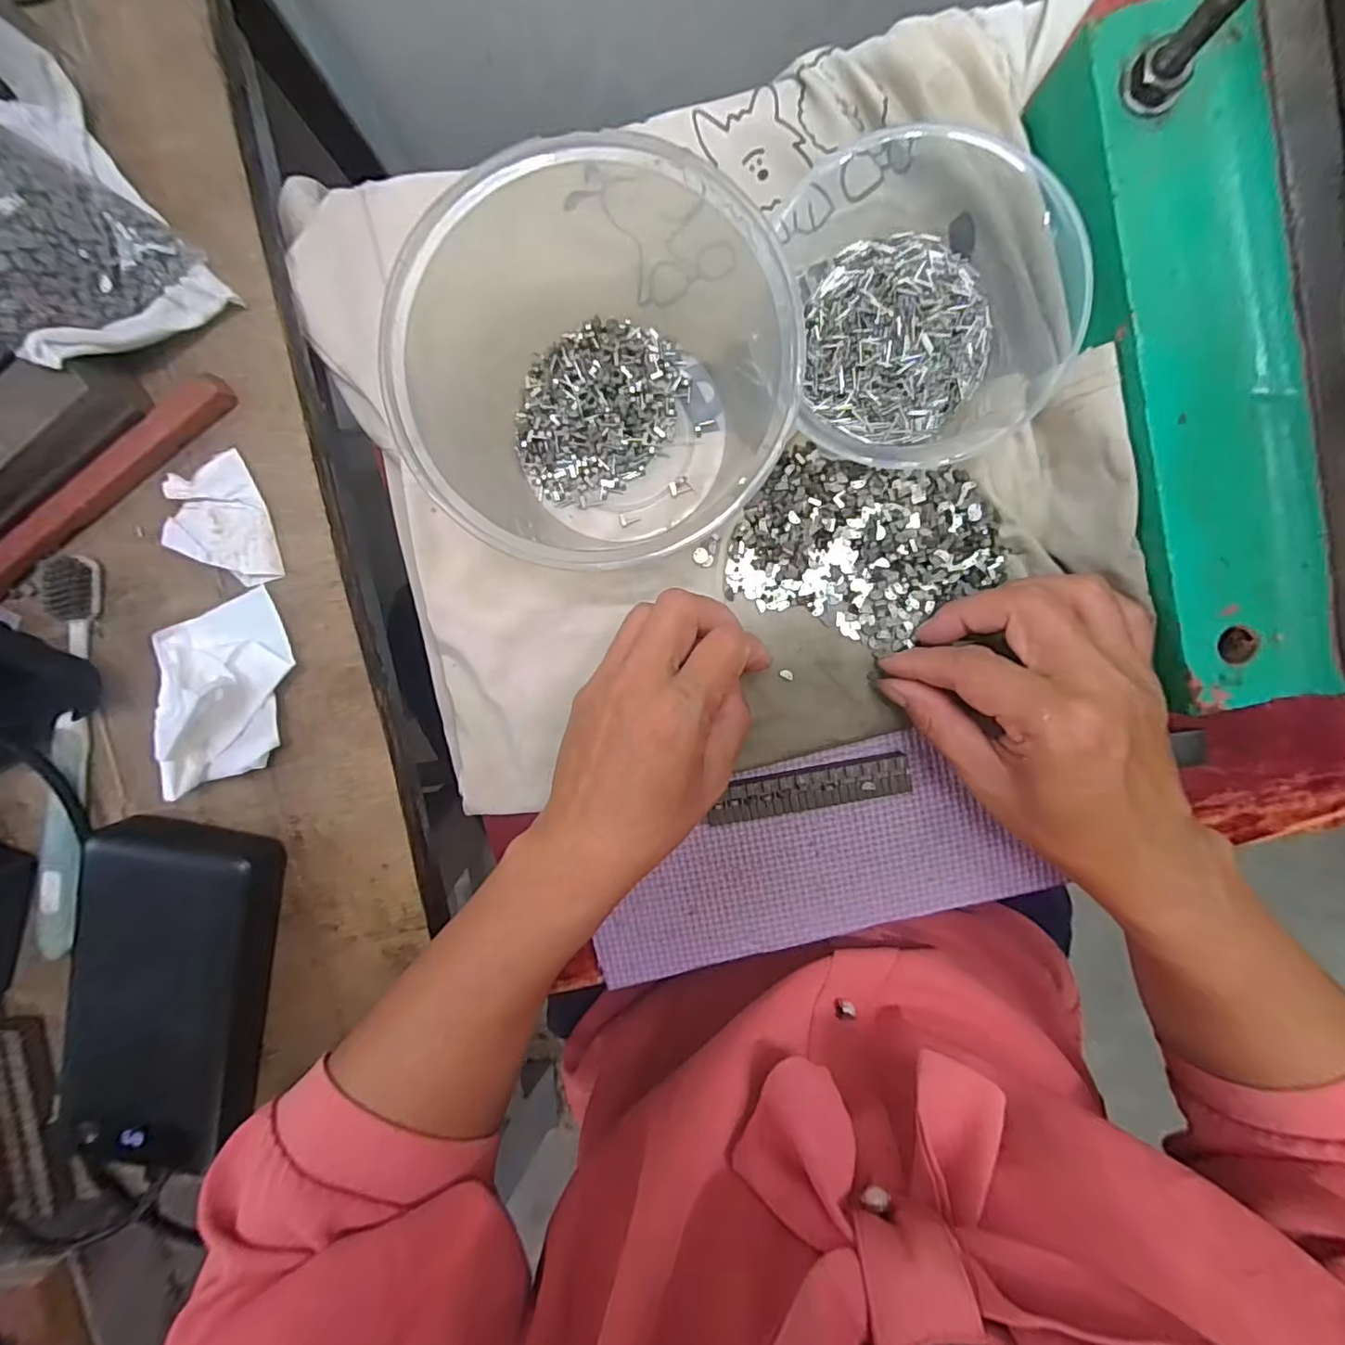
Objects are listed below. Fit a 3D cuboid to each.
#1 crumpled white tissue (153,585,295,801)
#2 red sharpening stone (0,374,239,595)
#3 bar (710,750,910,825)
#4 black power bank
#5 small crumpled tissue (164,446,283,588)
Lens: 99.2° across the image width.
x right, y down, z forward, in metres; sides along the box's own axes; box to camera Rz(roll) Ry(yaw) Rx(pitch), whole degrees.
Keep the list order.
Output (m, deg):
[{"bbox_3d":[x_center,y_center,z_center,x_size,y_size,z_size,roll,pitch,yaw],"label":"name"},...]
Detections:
[{"bbox_3d":[-0.188,0.008,0.240,0.052,0.028,0.079,-5,97,-2],"label":"crumpled white tissue"},{"bbox_3d":[-0.245,-0.075,0.239,0.146,0.006,0.015,-40,97,2],"label":"red sharpening stone"},{"bbox_3d":[0.066,0.056,0.277,0.093,0.011,0.020,-10,97,-1],"label":"bar"},{"bbox_3d":[-0.225,0.146,0.254,0.070,0.030,0.154,9,96,-4],"label":"black power bank"},{"bbox_3d":[-0.193,-0.062,0.242,0.040,0.007,0.053,-14,97,-1],"label":"small crumpled tissue"}]

